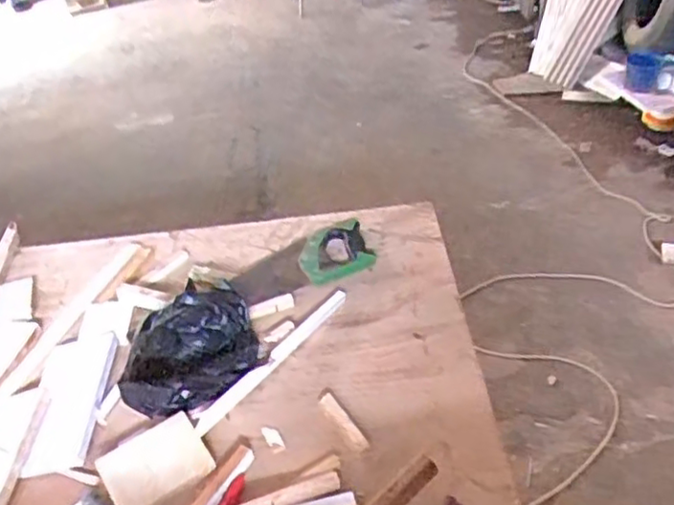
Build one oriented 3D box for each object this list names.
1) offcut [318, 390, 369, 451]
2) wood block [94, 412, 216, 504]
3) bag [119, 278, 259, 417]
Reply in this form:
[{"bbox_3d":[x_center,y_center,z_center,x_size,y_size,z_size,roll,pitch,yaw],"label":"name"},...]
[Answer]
[{"bbox_3d":[0.007,0.227,0.899,0.021,0.013,0.110,-26,42,-21],"label":"offcut"},{"bbox_3d":[-0.235,0.269,0.859,0.126,0.020,0.095,-27,43,-22],"label":"wood block"},{"bbox_3d":[-0.207,0.136,0.955,0.121,0.114,0.209,18,46,29],"label":"bag"}]

